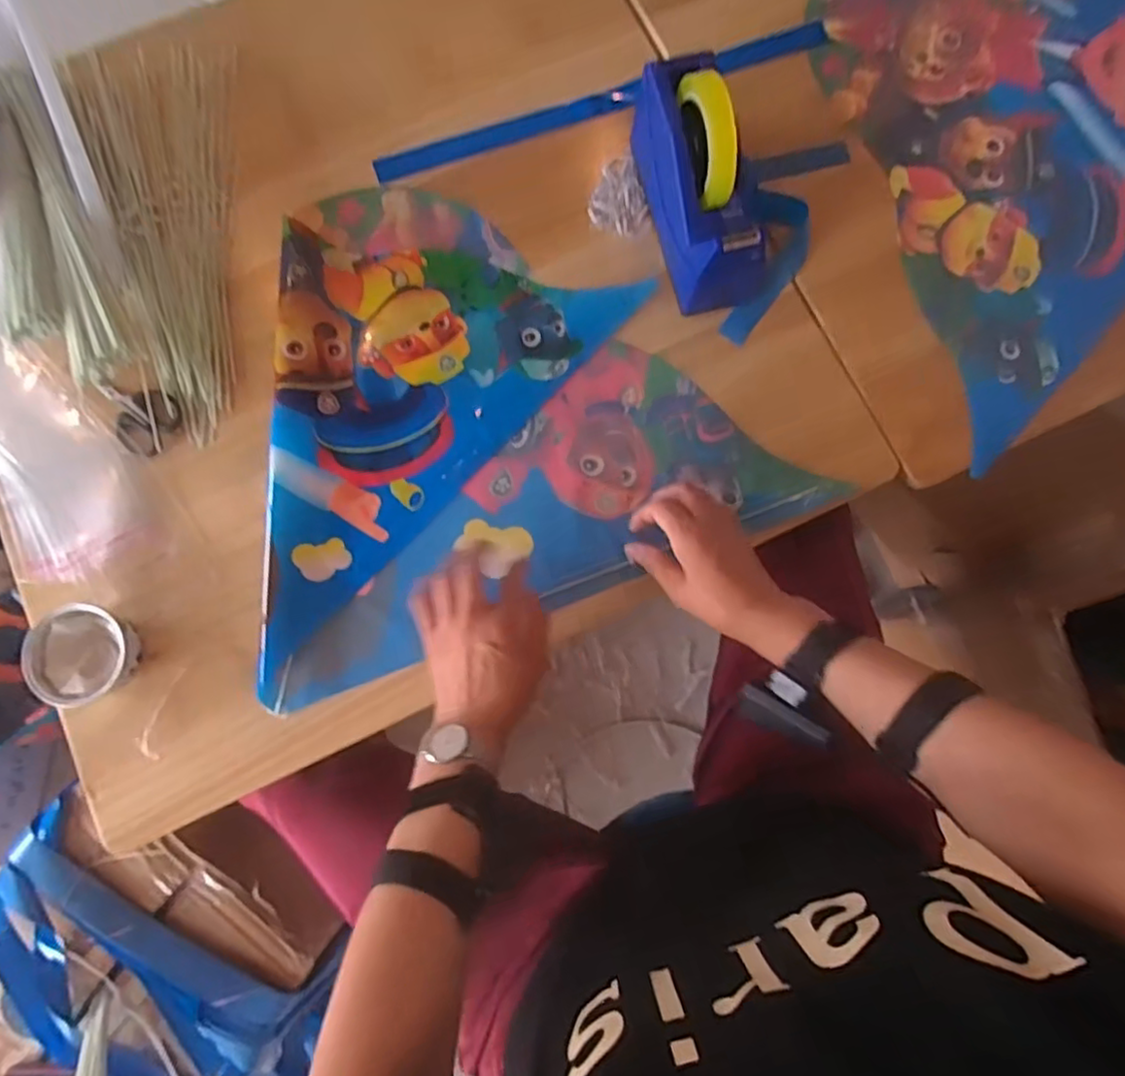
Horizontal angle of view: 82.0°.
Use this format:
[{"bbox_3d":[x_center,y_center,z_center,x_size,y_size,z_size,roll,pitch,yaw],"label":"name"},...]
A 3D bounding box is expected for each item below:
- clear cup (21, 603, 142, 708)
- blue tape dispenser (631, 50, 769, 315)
[{"bbox_3d":[-0.409,0.100,0.553,0.081,0.039,0.082,0,79,-1],"label":"clear cup"},{"bbox_3d":[0.127,-0.329,0.598,0.072,0.133,0.211,-14,80,-4],"label":"blue tape dispenser"}]

